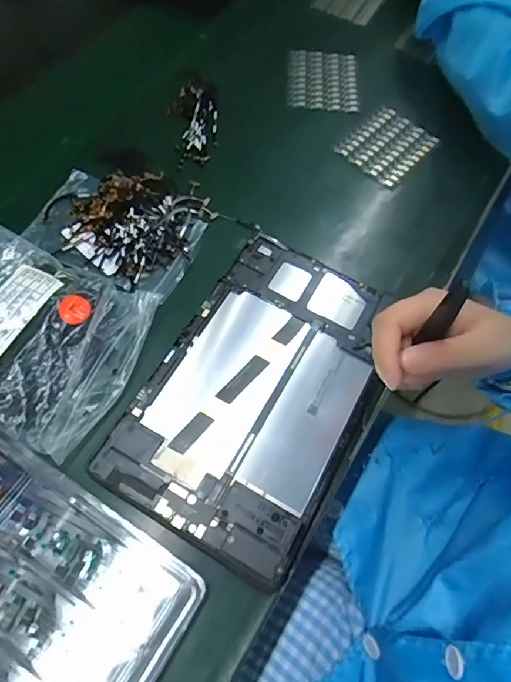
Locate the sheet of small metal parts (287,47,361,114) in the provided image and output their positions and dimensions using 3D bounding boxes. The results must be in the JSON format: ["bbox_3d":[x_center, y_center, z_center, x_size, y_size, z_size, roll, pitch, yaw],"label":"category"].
[{"bbox_3d":[0.079,-0.306,0.530,0.079,0.013,0.088,4,63,-2],"label":"sheet of small metal parts"}]

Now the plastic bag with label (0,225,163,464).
[{"bbox_3d":[-0.178,-0.014,0.353,0.173,0.025,0.138,27,64,11],"label":"plastic bag with label"}]

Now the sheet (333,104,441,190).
[{"bbox_3d":[0.144,-0.213,0.493,0.075,0.012,0.093,39,67,16],"label":"sheet"}]

